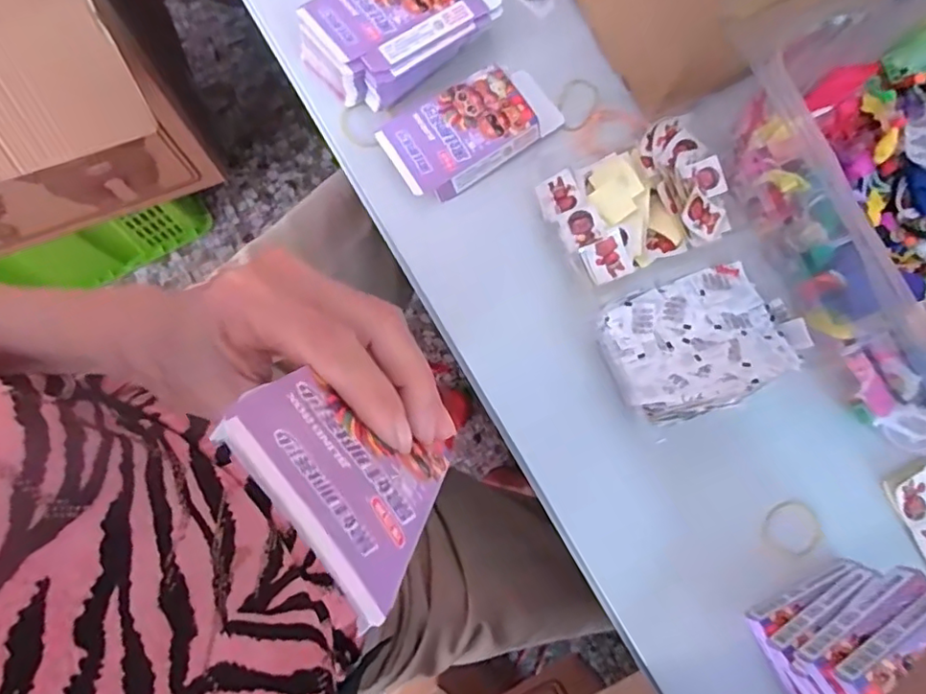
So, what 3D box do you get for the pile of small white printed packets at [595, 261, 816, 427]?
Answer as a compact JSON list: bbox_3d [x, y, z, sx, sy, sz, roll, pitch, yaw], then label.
[{"bbox_3d":[0.185,-0.008,0.448,0.144,0.041,0.104,-20,80,-5],"label":"pile of small white printed packets"}]

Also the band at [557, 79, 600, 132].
[{"bbox_3d":[0.099,-0.210,0.507,0.034,0.004,0.052,23,79,3],"label":"band"}]

